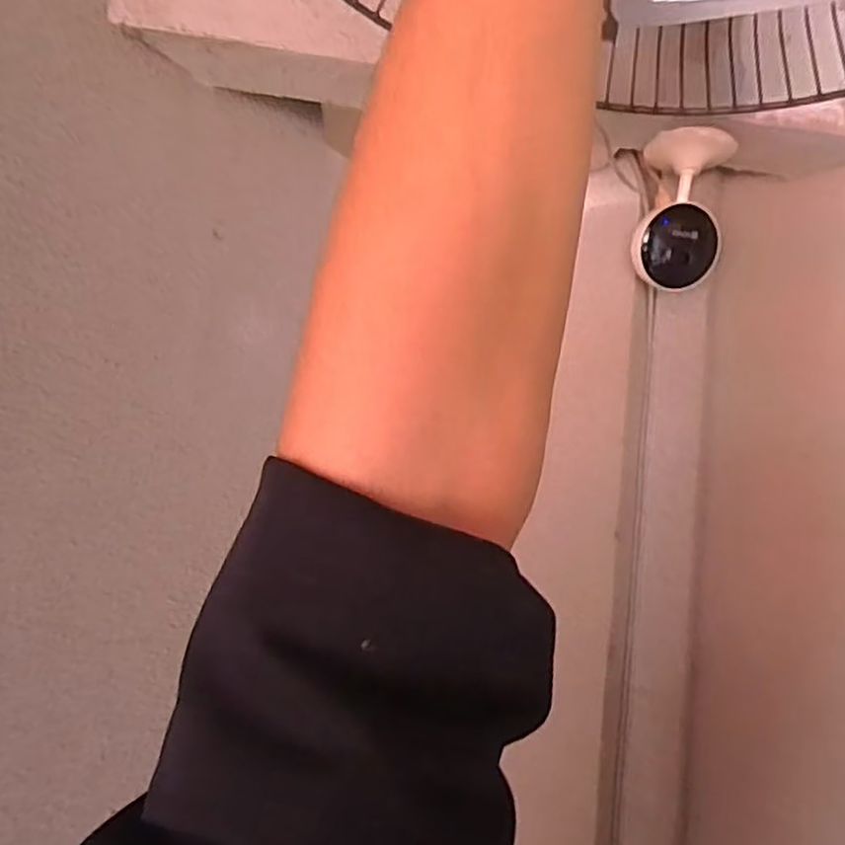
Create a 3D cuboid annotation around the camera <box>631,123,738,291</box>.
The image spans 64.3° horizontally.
[{"bbox_3d":[0.193,-0.152,0.504,0.066,0.097,0.085,3,-2,19],"label":"camera"}]

